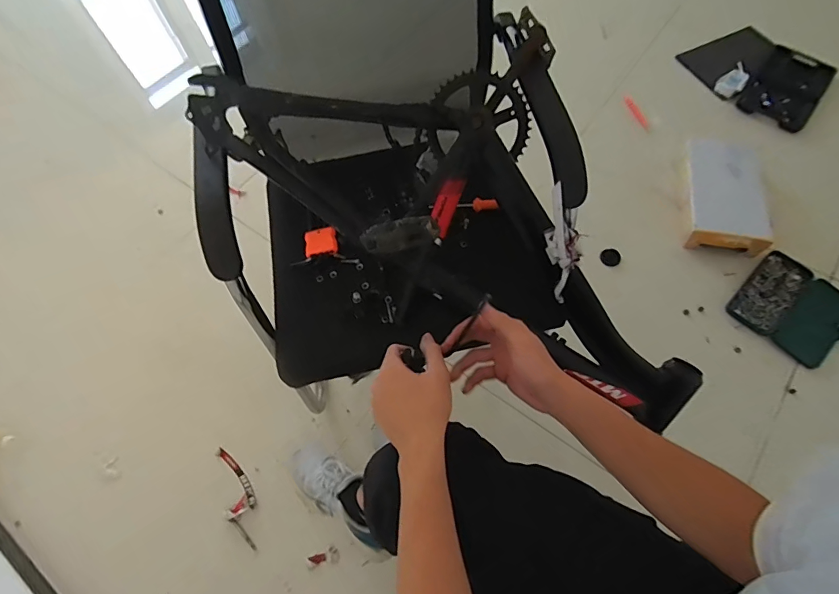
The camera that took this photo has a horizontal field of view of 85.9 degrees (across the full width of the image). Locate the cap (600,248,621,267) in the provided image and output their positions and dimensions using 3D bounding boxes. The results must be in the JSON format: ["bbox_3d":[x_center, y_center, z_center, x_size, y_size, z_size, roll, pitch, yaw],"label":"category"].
[{"bbox_3d":[0.546,-0.115,1.283,0.054,0.011,0.063,37,72,19],"label":"cap"}]

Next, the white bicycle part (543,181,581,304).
[{"bbox_3d":[0.201,-0.073,0.637,0.035,0.187,0.060,-18,35,-6],"label":"white bicycle part"}]

